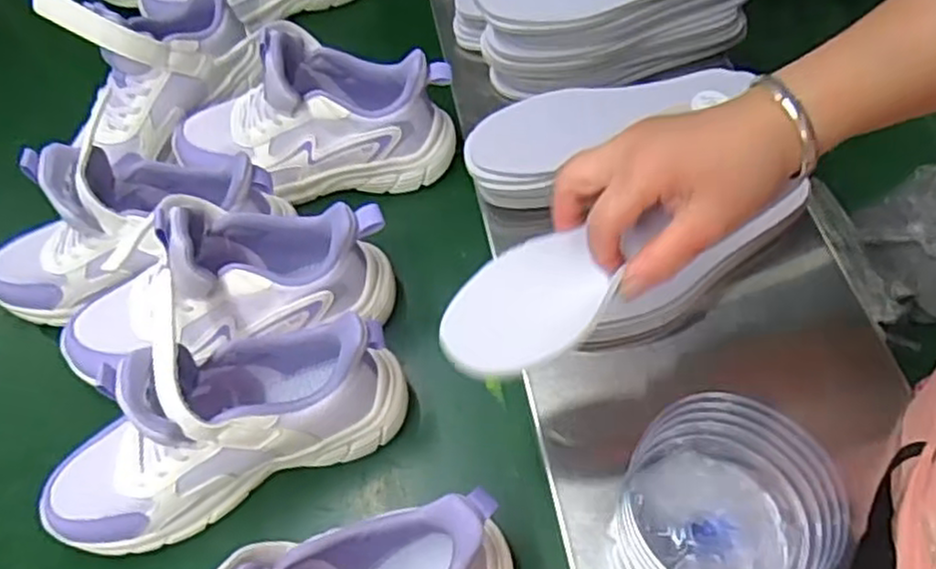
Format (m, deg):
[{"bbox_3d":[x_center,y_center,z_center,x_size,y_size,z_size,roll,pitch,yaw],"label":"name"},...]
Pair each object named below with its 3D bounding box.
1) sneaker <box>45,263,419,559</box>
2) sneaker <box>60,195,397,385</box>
[{"bbox_3d":[-0.159,0.080,0.454,0.226,0.138,0.082,-22,59,-9],"label":"sneaker"},{"bbox_3d":[-0.174,0.004,0.507,0.235,0.136,0.079,-9,57,-1],"label":"sneaker"}]

